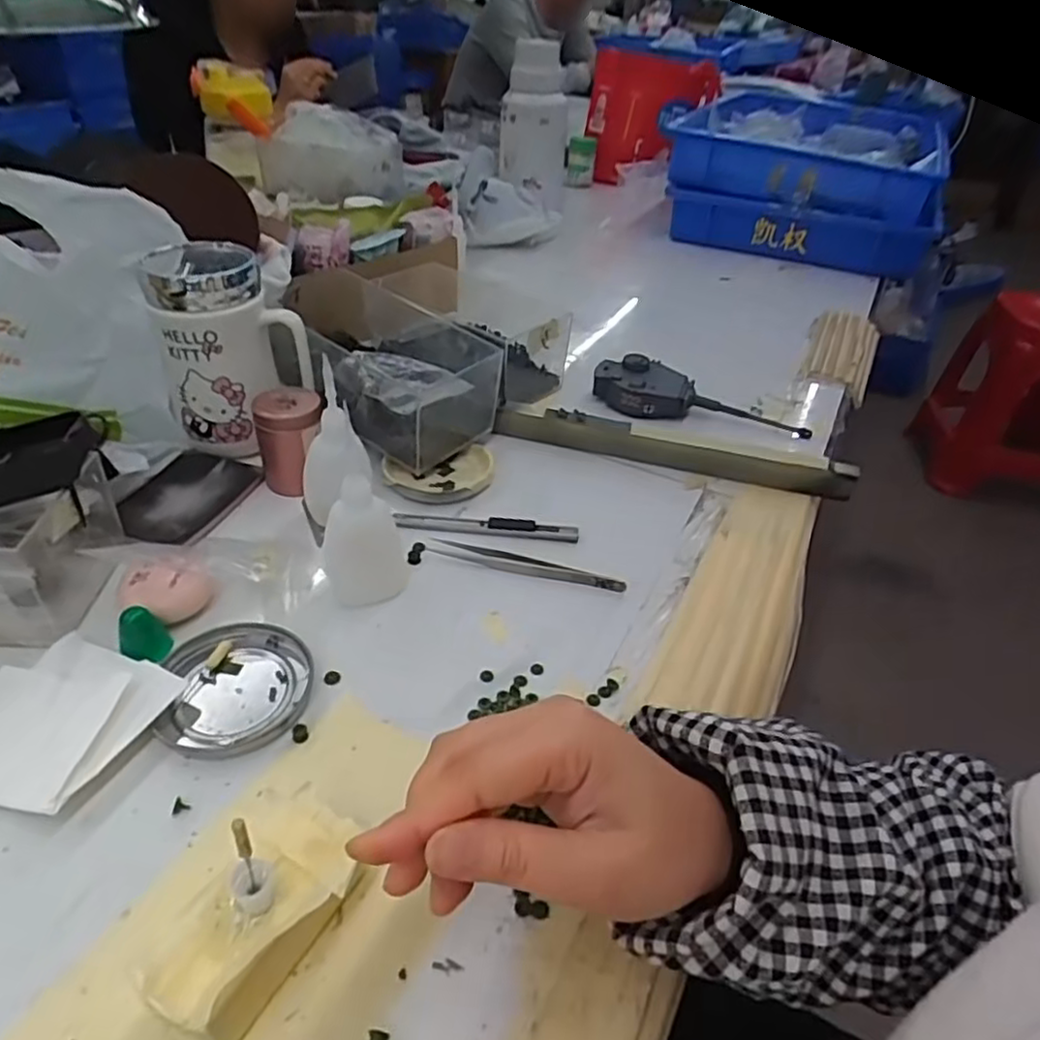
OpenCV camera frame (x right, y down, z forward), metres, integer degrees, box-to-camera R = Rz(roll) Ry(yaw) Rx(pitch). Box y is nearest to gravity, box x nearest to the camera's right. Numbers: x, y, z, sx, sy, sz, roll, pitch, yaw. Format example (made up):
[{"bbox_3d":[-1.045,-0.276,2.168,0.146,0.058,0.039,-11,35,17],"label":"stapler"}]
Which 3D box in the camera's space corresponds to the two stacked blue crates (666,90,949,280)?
[{"bbox_3d":[0.449,-0.546,1.104,0.354,0.145,0.494,15,38,14],"label":"two stacked blue crates"}]

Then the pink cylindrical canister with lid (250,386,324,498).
[{"bbox_3d":[-0.159,-0.055,0.484,0.044,0.067,0.036,-10,39,-17],"label":"pink cylindrical canister with lid"}]

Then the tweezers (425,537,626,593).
[{"bbox_3d":[0.002,0.029,0.440,0.127,0.009,0.012,14,38,13],"label":"tweezers"}]

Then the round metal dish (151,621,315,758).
[{"bbox_3d":[-0.145,0.085,0.357,0.071,0.009,0.075,2,37,-2],"label":"round metal dish"}]

